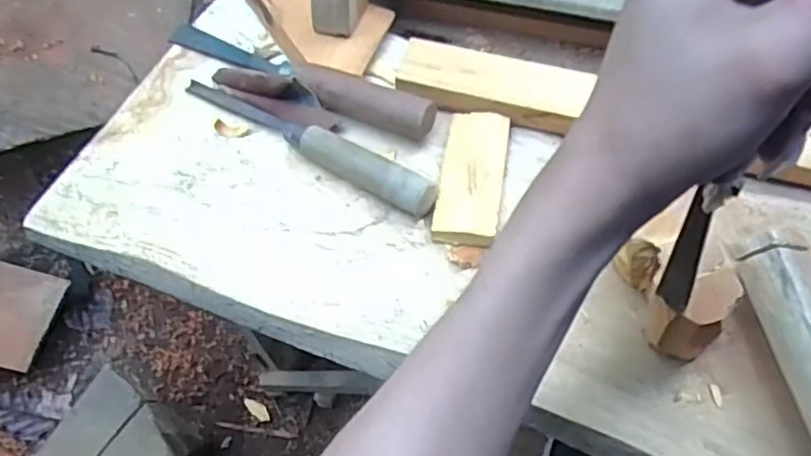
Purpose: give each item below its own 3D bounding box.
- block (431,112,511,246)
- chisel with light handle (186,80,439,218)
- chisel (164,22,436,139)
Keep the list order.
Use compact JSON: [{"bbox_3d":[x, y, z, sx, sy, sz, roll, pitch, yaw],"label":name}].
[{"bbox_3d":[0.052,-0.040,0.497,0.047,0.011,0.115,8,65,7],"label":"block"},{"bbox_3d":[-0.083,-0.071,0.519,0.238,0.024,0.028,27,68,16],"label":"chisel with light handle"},{"bbox_3d":[-0.094,-0.133,0.544,0.257,0.032,0.039,23,67,14],"label":"chisel"}]

